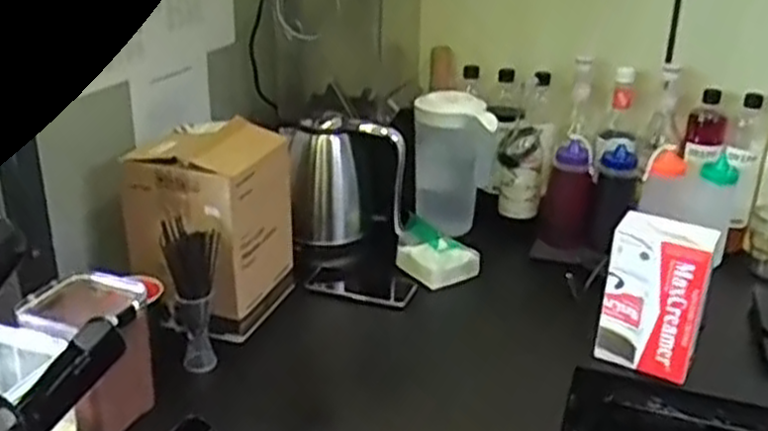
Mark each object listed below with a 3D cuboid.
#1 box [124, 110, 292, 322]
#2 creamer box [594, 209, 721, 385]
[{"bbox_3d":[-0.239,-0.003,1.078,0.162,0.214,0.179,12,25,22],"label":"box"},{"bbox_3d":[0.354,0.103,1.021,0.119,0.208,0.057,16,27,29],"label":"creamer box"}]

